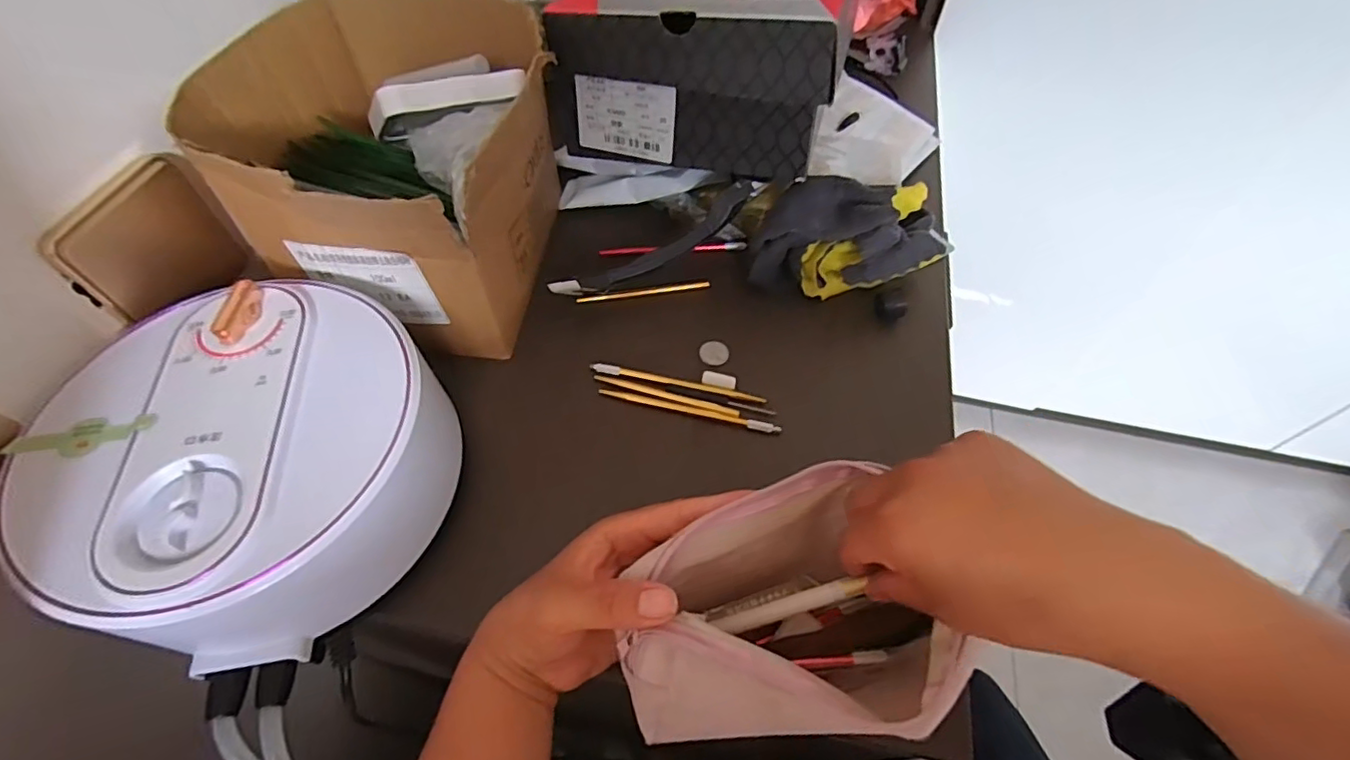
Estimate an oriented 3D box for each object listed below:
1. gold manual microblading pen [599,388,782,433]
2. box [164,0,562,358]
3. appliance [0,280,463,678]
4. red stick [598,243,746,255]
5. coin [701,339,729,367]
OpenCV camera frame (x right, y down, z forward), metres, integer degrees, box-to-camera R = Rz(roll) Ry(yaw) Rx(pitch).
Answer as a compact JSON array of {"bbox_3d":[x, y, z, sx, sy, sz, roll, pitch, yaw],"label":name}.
[{"bbox_3d":[0.010,0.021,0.416,0.129,0.004,0.006,12,56,9],"label":"gold manual microblading pen"},{"bbox_3d":[-0.190,-0.155,0.427,0.203,0.150,0.225,11,55,7],"label":"box"},{"bbox_3d":[-0.238,0.036,0.332,0.197,0.081,0.191,0,55,0],"label":"appliance"},{"bbox_3d":[-0.001,-0.114,0.505,0.125,0.008,0.009,-5,55,-4],"label":"red stick"},{"bbox_3d":[0.030,-0.021,0.446,0.021,0.004,0.023,0,55,0],"label":"coin"}]

